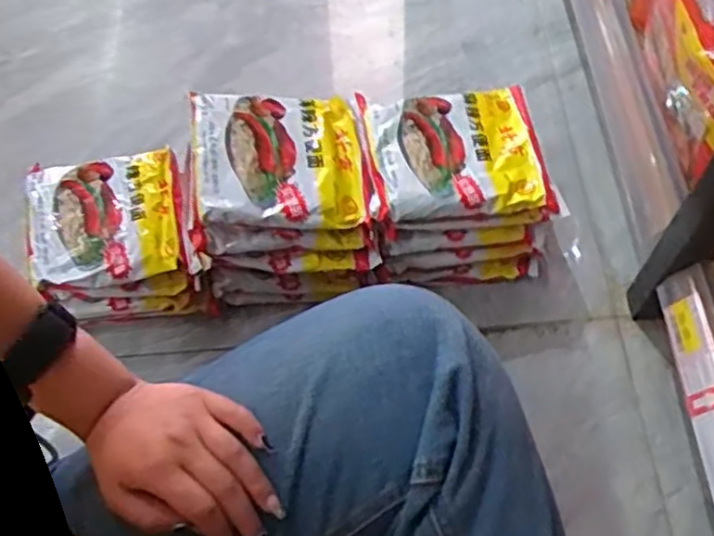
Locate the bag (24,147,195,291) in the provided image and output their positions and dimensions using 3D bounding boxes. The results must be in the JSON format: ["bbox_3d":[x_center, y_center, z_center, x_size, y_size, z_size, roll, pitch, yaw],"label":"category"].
[{"bbox_3d":[-0.229,-0.044,0.664,0.139,0.029,0.120,-10,62,-1],"label":"bag"}]

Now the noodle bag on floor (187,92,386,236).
[{"bbox_3d":[-0.060,-0.094,0.615,0.145,0.050,0.124,-8,62,0],"label":"noodle bag on floor"}]

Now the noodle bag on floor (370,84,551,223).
[{"bbox_3d":[0.090,-0.108,0.637,0.143,0.035,0.129,-9,62,-1],"label":"noodle bag on floor"}]

